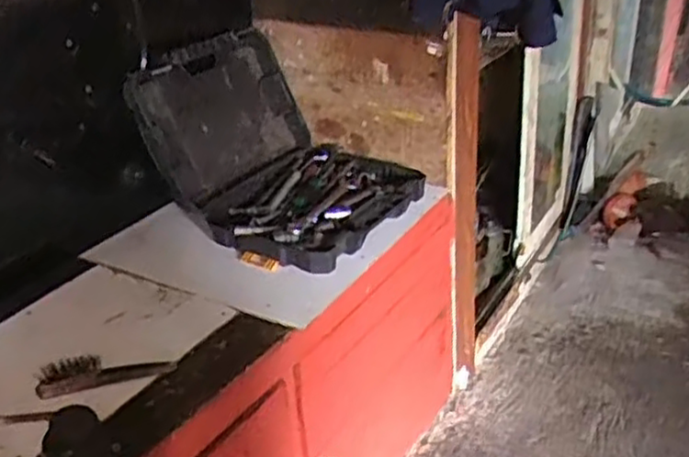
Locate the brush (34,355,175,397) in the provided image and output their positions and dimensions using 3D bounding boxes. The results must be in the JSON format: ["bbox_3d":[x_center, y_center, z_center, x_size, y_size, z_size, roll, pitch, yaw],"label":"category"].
[{"bbox_3d":[-0.377,0.223,1.135,0.210,0.047,0.045,-10,27,-12],"label":"brush"}]

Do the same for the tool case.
[{"bbox_3d":[-0.118,-0.191,1.535,0.481,0.355,0.453,14,32,32],"label":"tool case"}]

